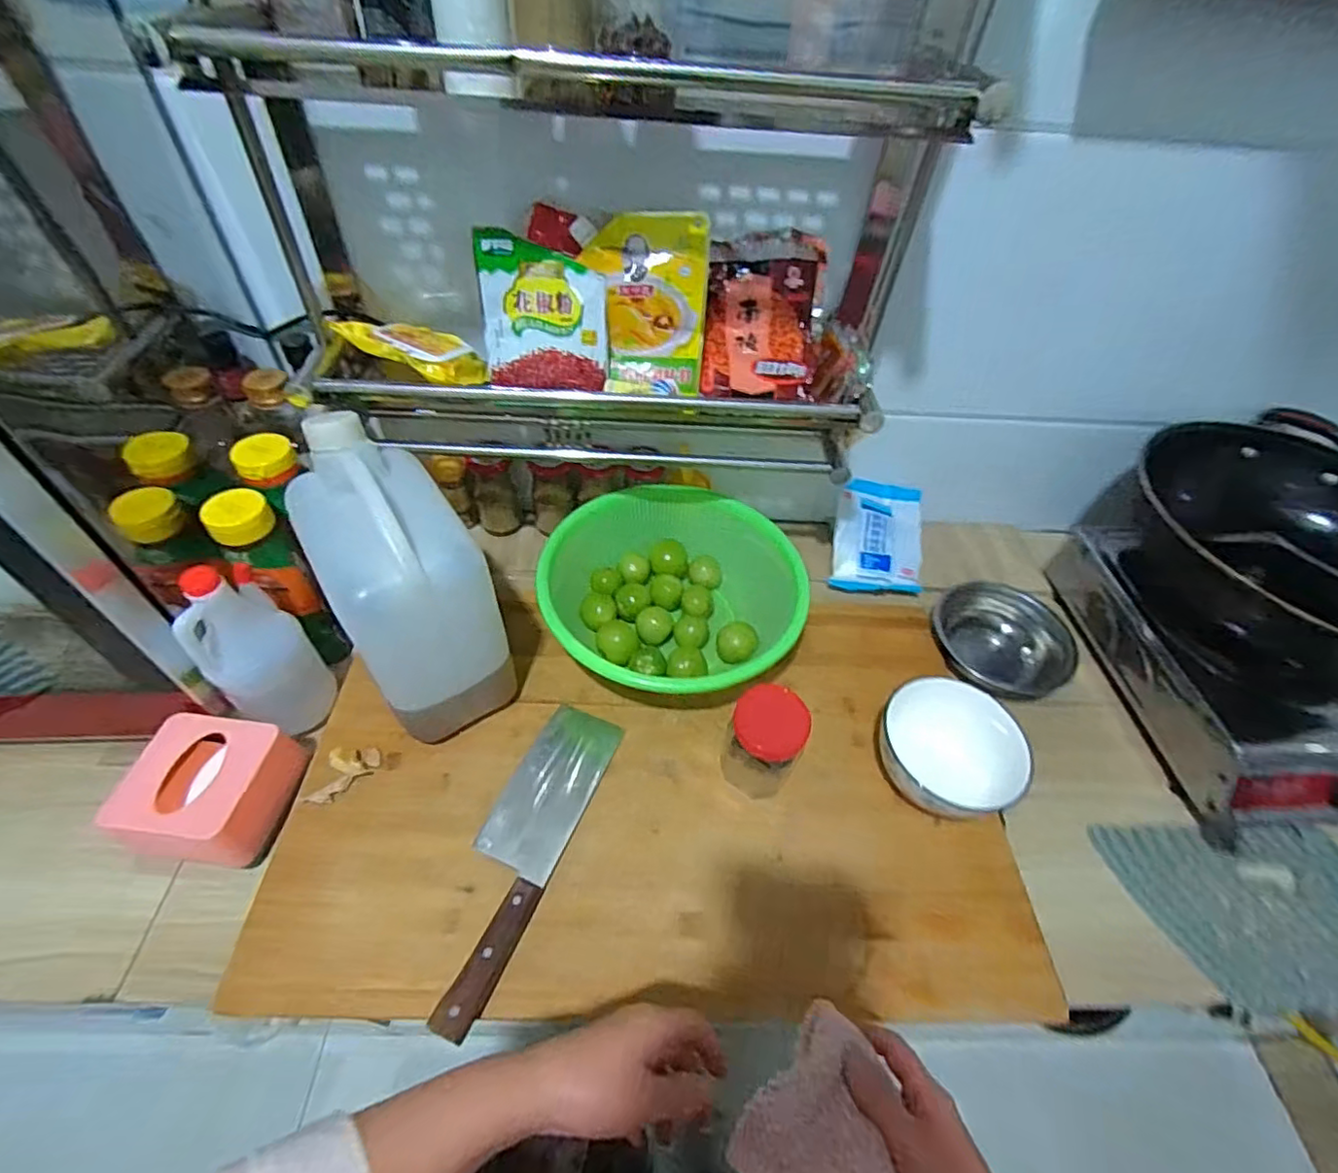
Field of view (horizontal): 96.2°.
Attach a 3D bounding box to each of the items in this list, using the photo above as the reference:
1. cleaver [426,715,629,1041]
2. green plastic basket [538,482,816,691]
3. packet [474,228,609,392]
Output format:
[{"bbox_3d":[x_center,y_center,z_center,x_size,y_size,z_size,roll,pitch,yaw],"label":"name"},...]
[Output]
[{"bbox_3d":[-0.135,0.233,0.551,0.079,0.022,0.287,18,51,12],"label":"cleaver"},{"bbox_3d":[0.003,0.010,0.707,0.292,0.098,0.276,3,50,-1],"label":"green plastic basket"},{"bbox_3d":[-0.119,-0.262,0.582,0.115,0.134,0.011,3,29,0],"label":"packet"}]

